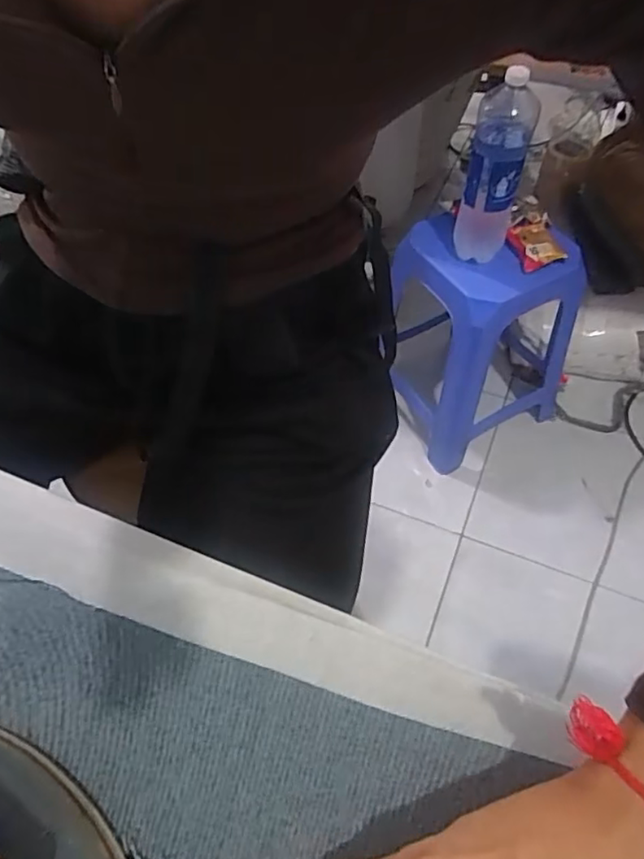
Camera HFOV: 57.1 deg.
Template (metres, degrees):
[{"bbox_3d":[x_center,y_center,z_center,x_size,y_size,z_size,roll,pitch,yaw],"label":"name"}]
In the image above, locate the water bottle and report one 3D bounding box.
[{"bbox_3d":[0.275,-0.408,0.963,0.094,0.286,0.081,14,57,11],"label":"water bottle"}]

